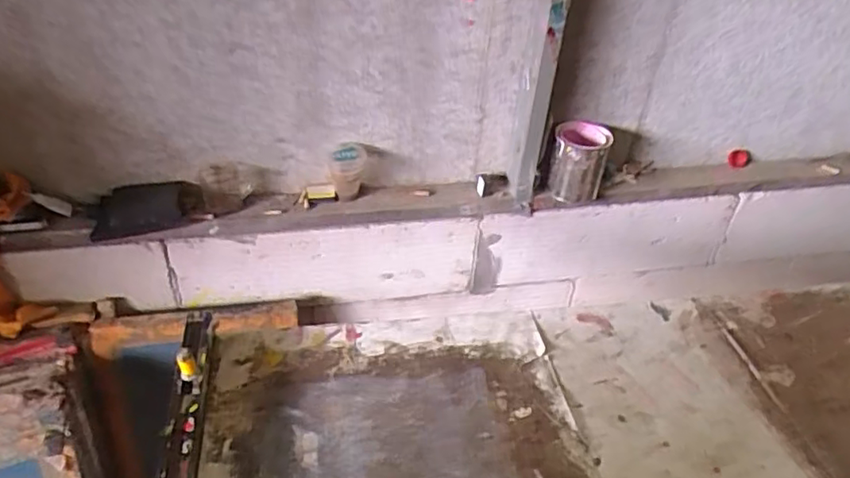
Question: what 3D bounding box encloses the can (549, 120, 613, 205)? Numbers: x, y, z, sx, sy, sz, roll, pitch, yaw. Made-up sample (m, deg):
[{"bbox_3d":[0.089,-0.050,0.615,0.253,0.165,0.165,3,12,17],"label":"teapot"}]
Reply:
[{"bbox_3d":[0.308,-0.154,1.208,0.103,0.139,0.108,3,38,-2],"label":"can"}]

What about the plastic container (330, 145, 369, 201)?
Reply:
[{"bbox_3d":[-0.144,-0.123,1.131,0.066,0.100,0.053,0,38,-5],"label":"plastic container"}]

